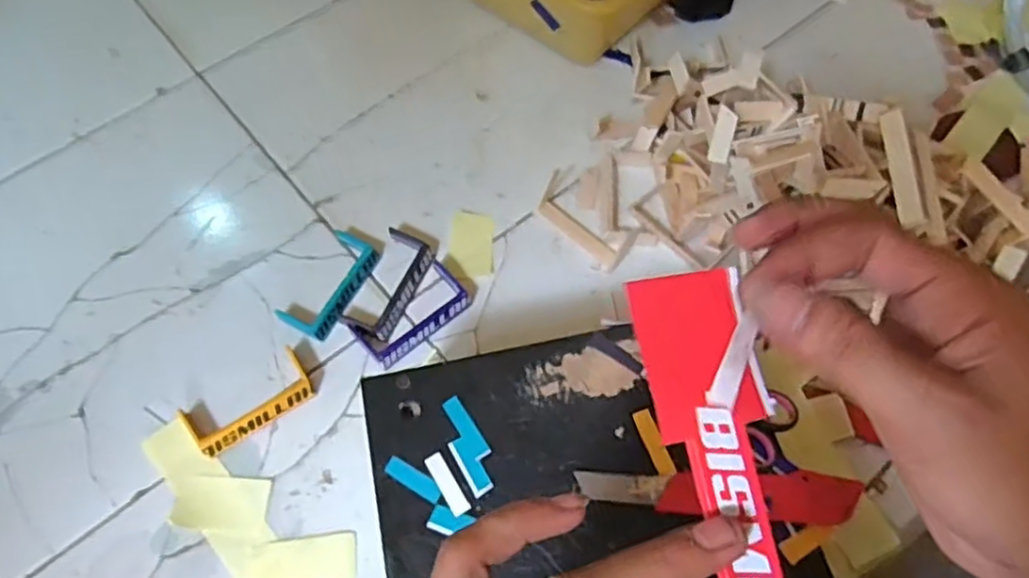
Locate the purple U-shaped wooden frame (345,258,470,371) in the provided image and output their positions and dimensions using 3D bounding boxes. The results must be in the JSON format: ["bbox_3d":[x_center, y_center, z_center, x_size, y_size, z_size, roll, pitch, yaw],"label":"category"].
[{"bbox_3d":[-0.096,0.023,0.649,0.106,0.010,0.052,-39,71,-17],"label":"purple U-shaped wooden frame"}]

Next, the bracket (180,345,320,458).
[{"bbox_3d":[-0.236,0.101,0.612,0.107,0.017,0.050,-34,70,-16],"label":"bracket"}]

